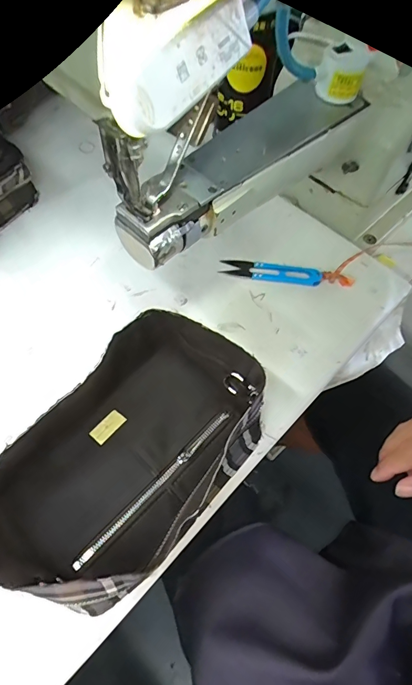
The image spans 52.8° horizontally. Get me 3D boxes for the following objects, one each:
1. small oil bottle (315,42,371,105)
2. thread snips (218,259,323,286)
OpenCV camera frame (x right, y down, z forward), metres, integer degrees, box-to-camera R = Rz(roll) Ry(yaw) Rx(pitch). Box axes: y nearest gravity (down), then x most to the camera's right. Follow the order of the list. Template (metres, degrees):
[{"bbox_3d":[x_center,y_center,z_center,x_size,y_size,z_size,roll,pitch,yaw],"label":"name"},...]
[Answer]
[{"bbox_3d":[0.109,-0.219,0.336,0.037,0.030,0.038,15,58,7],"label":"small oil bottle"},{"bbox_3d":[0.066,-0.074,0.424,0.101,0.012,0.025,12,60,6],"label":"thread snips"}]

